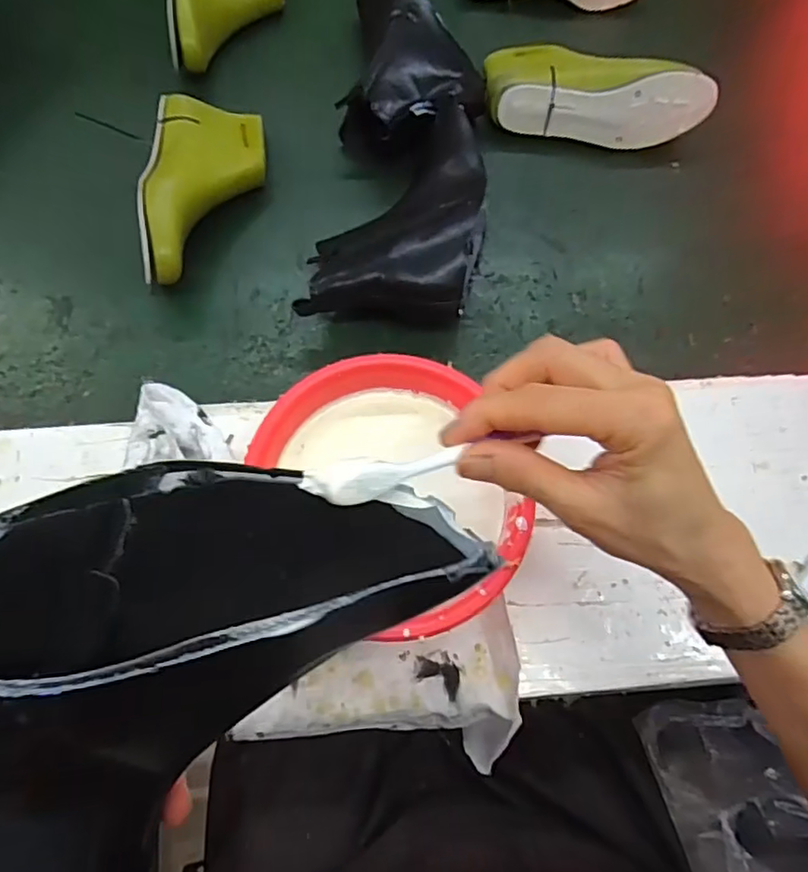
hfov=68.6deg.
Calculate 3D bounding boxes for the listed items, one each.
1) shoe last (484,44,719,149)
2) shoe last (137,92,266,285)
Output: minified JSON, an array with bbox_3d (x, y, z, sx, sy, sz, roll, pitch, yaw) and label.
[{"bbox_3d":[0.210,-0.381,0.649,0.235,0.076,0.104,5,68,-1],"label":"shoe last"},{"bbox_3d":[-0.191,-0.237,0.573,0.109,0.073,0.219,-5,69,-5],"label":"shoe last"}]

